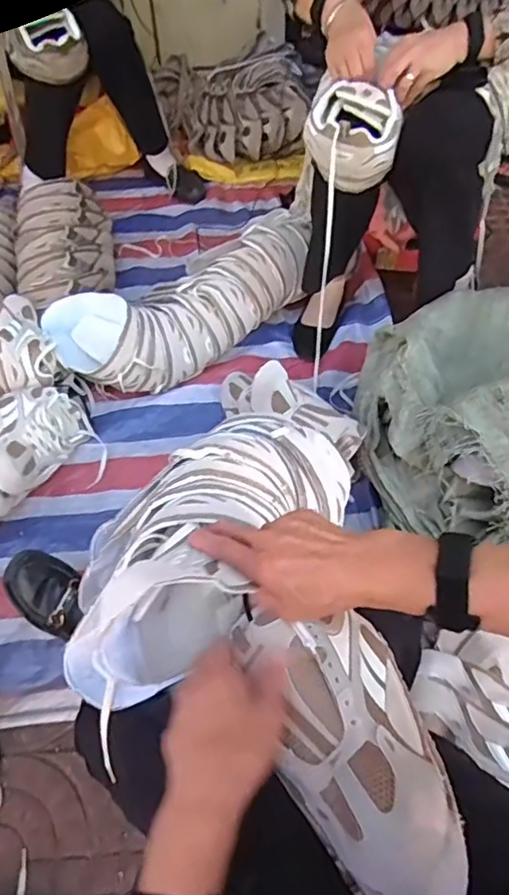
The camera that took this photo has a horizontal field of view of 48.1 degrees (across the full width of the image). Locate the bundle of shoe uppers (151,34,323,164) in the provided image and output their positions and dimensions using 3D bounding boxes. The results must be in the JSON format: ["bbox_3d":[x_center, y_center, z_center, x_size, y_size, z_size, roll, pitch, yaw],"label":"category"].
[{"bbox_3d":[-0.051,-1.001,1.660,0.451,0.165,0.379,-8,52,-4],"label":"bundle of shoe uppers"}]

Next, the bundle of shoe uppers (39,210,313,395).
[{"bbox_3d":[-0.136,-0.319,1.202,0.578,0.156,0.235,-30,57,-20],"label":"bundle of shoe uppers"}]

